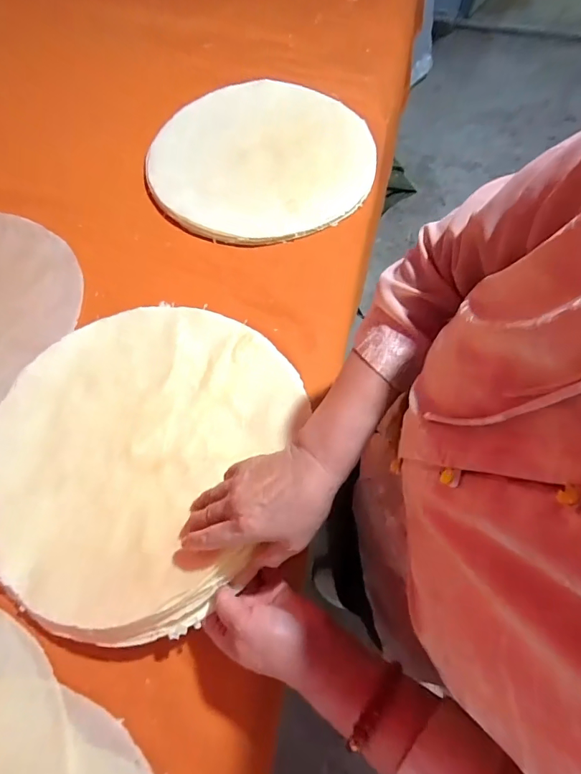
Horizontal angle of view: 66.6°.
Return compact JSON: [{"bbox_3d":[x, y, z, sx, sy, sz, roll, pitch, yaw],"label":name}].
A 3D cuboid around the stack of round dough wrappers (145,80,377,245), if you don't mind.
[{"bbox_3d":[-0.041,-0.374,0.725,0.344,0.054,0.370,31,68,15],"label":"stack of round dough wrappers"}]

